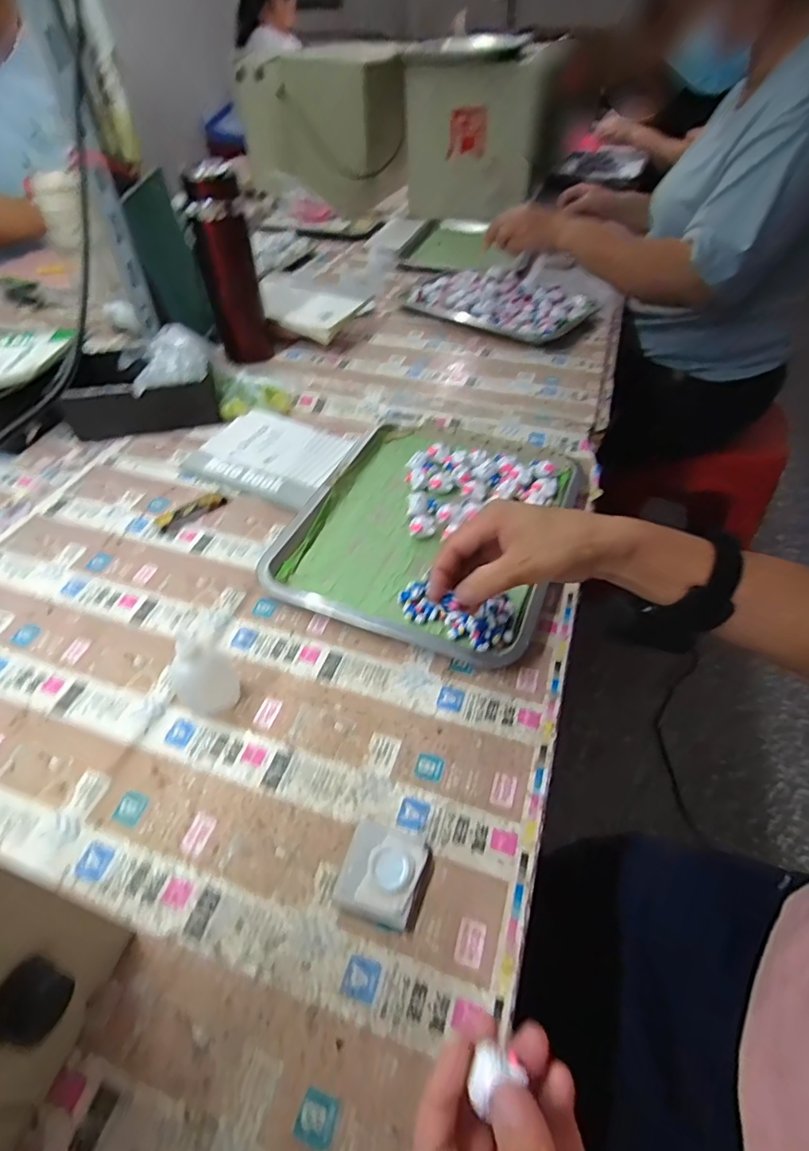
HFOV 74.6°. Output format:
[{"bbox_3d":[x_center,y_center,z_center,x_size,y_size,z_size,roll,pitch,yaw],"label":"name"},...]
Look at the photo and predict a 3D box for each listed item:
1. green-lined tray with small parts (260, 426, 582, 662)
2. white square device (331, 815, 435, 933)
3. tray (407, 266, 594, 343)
[{"bbox_3d":[0.027,-0.059,0.544,0.259,0.023,0.288,17,50,15],"label":"green-lined tray with small parts"},{"bbox_3d":[-0.013,0.187,0.335,0.052,0.015,0.053,14,49,12],"label":"white square device"},{"bbox_3d":[0.143,-0.435,0.840,0.282,0.047,0.142,26,53,22],"label":"tray"}]

